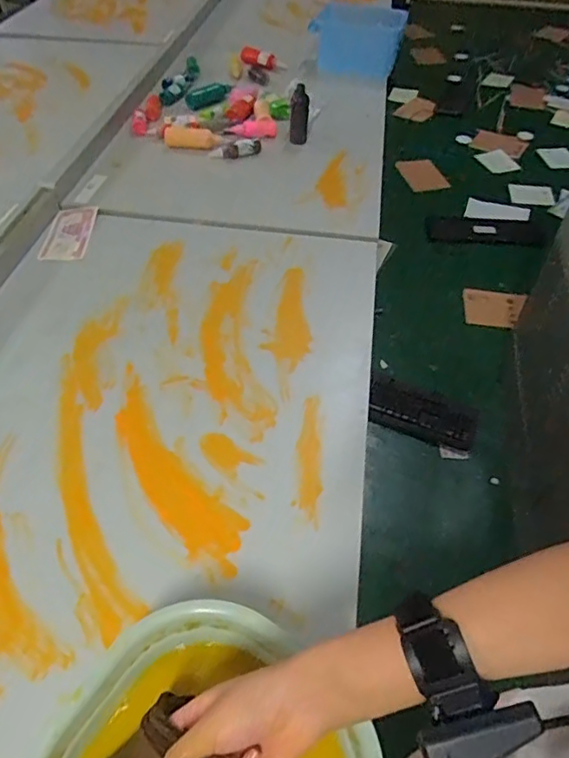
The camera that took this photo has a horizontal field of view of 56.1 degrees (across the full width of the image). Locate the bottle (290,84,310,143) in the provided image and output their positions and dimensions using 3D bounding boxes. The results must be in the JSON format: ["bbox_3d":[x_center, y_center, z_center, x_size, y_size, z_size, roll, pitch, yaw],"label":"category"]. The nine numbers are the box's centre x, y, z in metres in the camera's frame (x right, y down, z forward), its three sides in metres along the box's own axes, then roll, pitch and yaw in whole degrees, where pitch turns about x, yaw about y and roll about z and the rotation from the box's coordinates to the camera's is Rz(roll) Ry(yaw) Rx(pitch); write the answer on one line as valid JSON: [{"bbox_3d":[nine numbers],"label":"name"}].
[{"bbox_3d":[0.032,-0.560,1.157,0.041,0.120,0.040,2,49,0],"label":"bottle"}]

